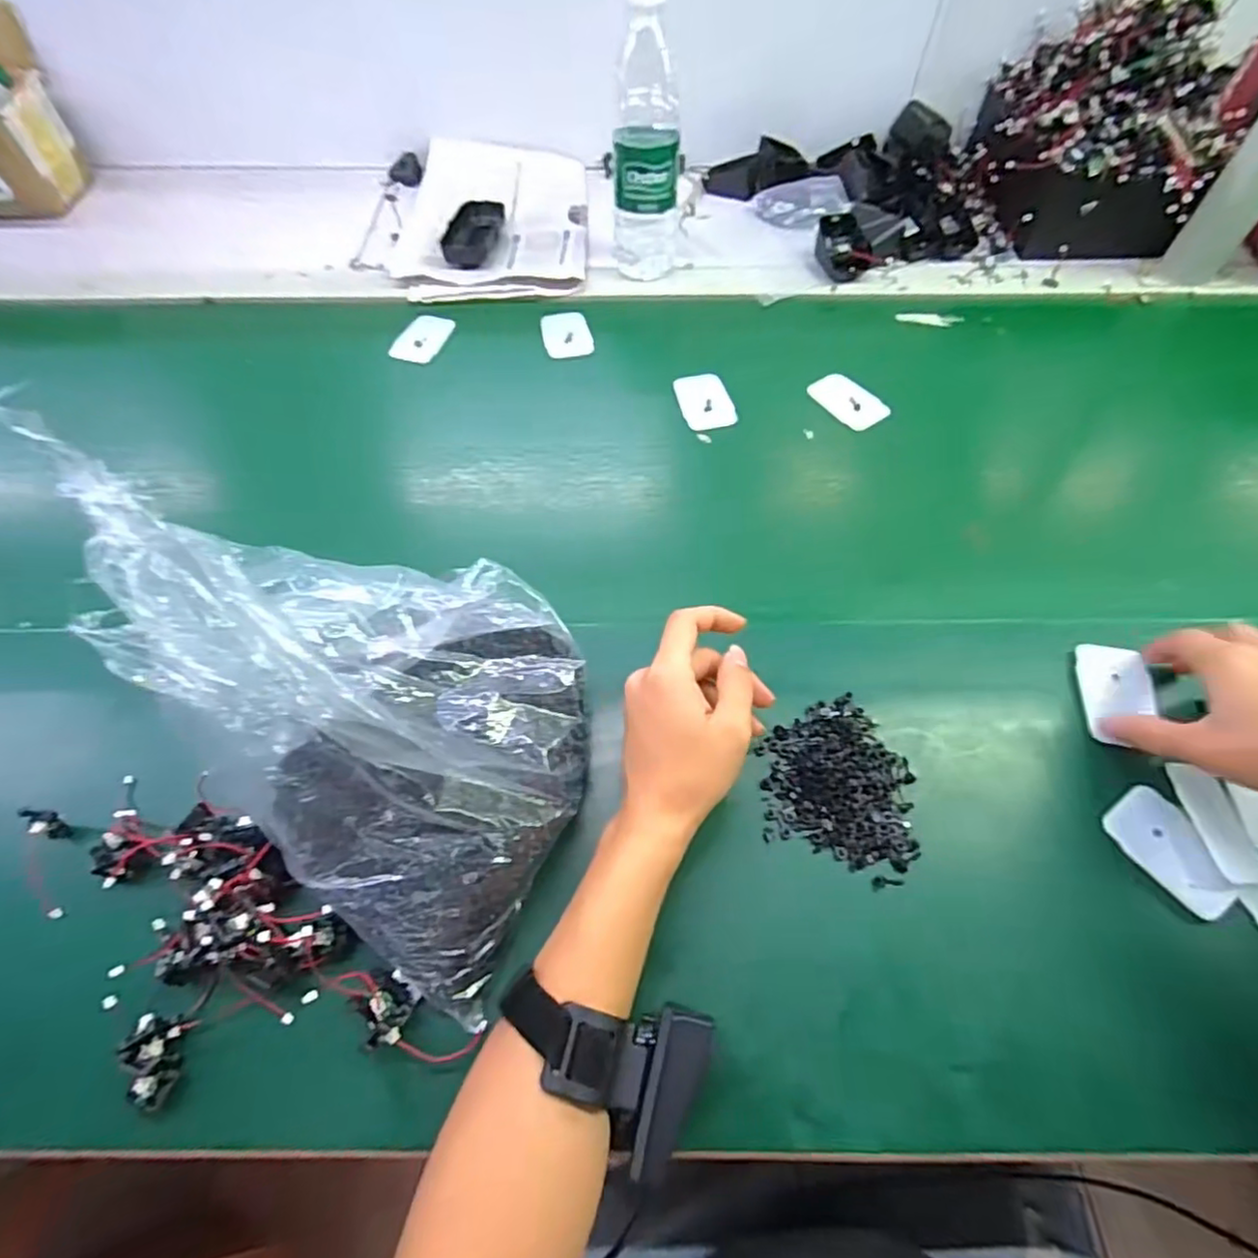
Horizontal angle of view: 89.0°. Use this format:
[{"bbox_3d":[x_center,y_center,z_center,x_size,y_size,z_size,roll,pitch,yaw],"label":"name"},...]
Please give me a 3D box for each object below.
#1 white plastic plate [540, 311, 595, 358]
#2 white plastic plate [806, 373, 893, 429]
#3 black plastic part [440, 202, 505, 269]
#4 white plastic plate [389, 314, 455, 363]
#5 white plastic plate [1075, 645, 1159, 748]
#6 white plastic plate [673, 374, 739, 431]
[{"bbox_3d":[-0.061,-0.293,0.633,0.046,0.004,0.058,-12,61,-6],"label":"white plastic plate"},{"bbox_3d":[0.198,-0.207,0.581,0.045,0.005,0.070,-32,65,-16],"label":"white plastic plate"},{"bbox_3d":[-0.172,-0.434,0.702,0.052,0.015,0.102,11,61,7],"label":"black plastic part"},{"bbox_3d":[-0.202,-0.287,0.629,0.042,0.004,0.067,19,62,11],"label":"white plastic plate"},{"bbox_3d":[0.320,0.043,0.418,0.043,0.009,0.068,8,61,5],"label":"white plastic plate"},{"bbox_3d":[0.069,-0.208,0.584,0.046,0.004,0.066,-13,64,-4],"label":"white plastic plate"}]

